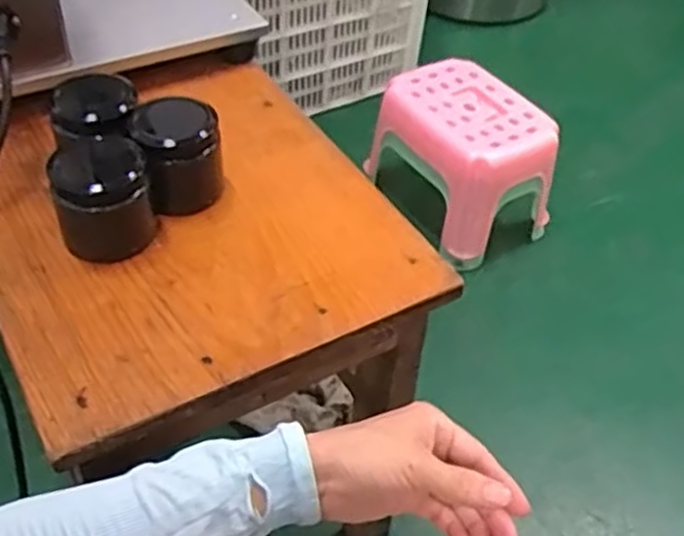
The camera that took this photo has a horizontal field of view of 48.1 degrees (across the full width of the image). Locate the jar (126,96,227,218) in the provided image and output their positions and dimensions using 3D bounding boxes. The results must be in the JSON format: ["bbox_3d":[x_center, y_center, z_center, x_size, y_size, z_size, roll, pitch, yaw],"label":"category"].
[{"bbox_3d":[-0.124,-0.084,0.585,0.065,0.071,0.069,2,45,-2],"label":"jar"}]

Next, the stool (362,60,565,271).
[{"bbox_3d":[0.194,-0.181,1.265,0.196,0.193,0.273,-23,51,-25],"label":"stool"}]

